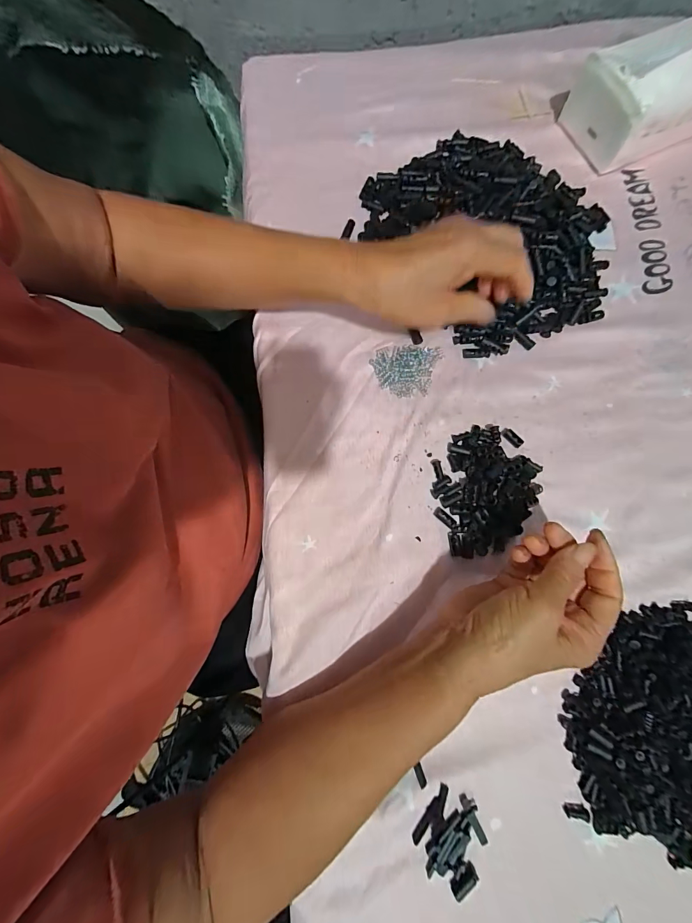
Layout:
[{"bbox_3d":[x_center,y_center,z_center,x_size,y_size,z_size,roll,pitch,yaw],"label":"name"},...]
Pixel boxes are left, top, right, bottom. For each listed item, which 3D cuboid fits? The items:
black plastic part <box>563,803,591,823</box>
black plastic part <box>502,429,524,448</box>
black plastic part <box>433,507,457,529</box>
[{"bbox_3d":[0.177,0.269,0.280,0.017,0.004,0.009,3,78,0],"label":"black plastic part"},{"bbox_3d":[0.155,-0.022,0.341,0.021,0.006,0.009,42,81,8],"label":"black plastic part"},{"bbox_3d":[0.088,0.050,0.324,0.021,0.004,0.009,43,81,8],"label":"black plastic part"}]

